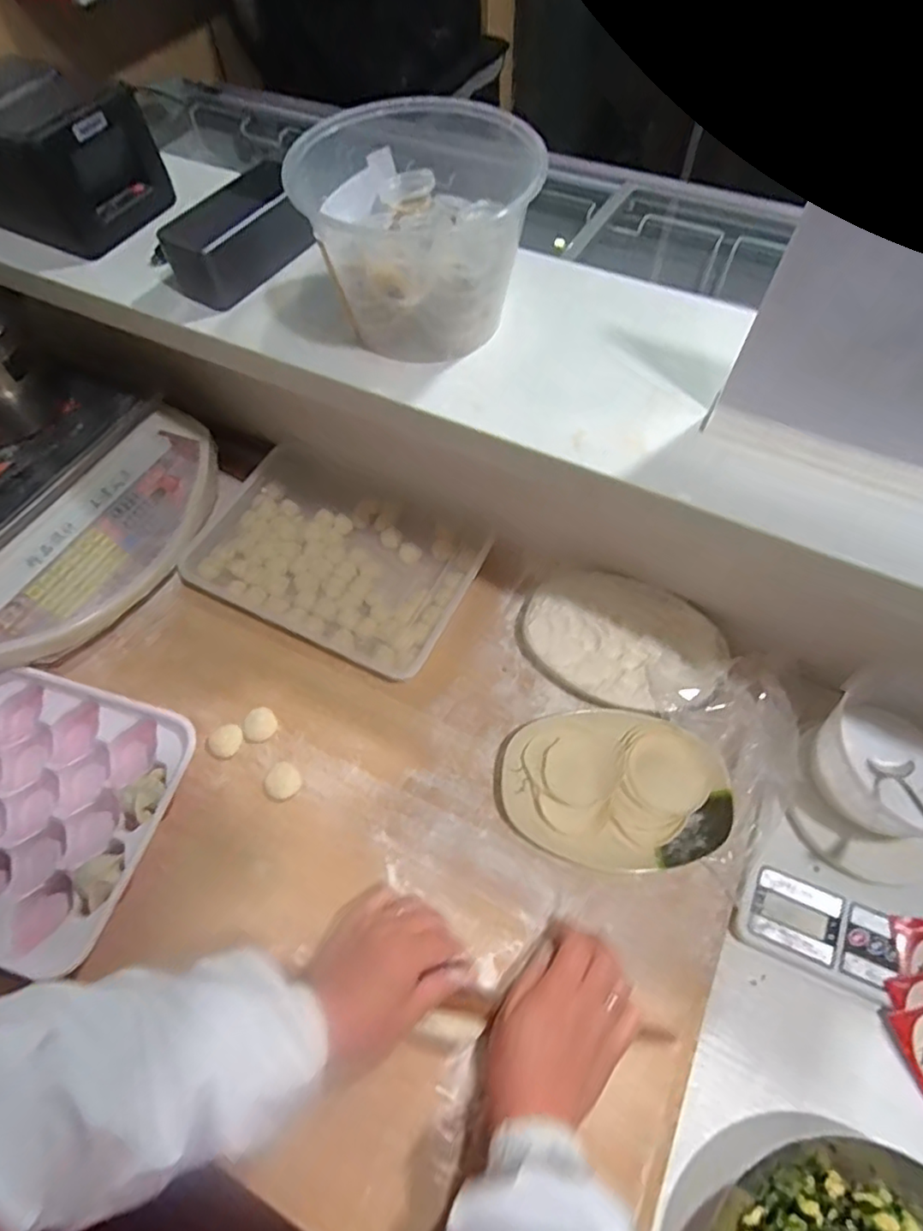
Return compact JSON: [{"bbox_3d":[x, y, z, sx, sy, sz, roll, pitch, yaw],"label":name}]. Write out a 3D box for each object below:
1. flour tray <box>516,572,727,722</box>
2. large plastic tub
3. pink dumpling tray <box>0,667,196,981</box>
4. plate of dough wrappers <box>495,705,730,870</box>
[{"bbox_3d":[0.157,0.024,0.593,0.199,0.043,0.131,24,64,14],"label":"flour tray"},{"bbox_3d":[-0.029,-0.277,0.434,0.161,0.110,0.142,-3,61,-1],"label":"large plastic tub"},{"bbox_3d":[-0.399,0.166,0.531,0.276,0.034,0.223,15,63,9],"label":"pink dumpling tray"},{"bbox_3d":[0.136,0.154,0.535,0.195,0.030,0.133,1,61,2],"label":"plate of dough wrappers"}]

